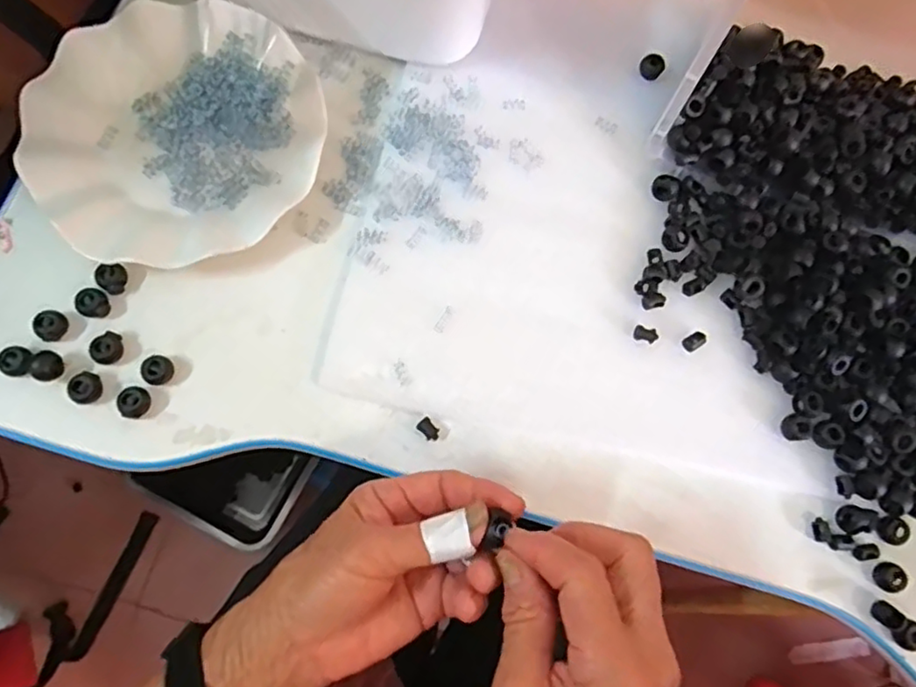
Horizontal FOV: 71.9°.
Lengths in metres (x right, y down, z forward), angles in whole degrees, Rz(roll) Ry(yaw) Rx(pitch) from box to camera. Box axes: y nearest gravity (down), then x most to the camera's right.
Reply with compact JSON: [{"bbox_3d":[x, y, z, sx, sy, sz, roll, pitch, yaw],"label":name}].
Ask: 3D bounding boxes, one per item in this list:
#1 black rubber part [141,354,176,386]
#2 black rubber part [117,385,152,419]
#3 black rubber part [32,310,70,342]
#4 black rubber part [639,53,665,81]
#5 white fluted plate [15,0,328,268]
[{"bbox_3d":[-0.178,0.016,0.374,0.016,0.011,0.017,2,74,-6],"label":"black rubber part"},{"bbox_3d":[-0.189,0.034,0.367,0.015,0.011,0.018,30,73,3],"label":"black rubber part"},{"bbox_3d":[-0.241,-0.010,0.374,0.012,0.013,0.018,30,73,3],"label":"black rubber part"},{"bbox_3d":[0.142,-0.201,0.460,0.017,0.010,0.014,23,73,1],"label":"black rubber part"},{"bbox_3d":[-0.182,-0.136,0.414,0.180,0.037,0.182,2,74,-6],"label":"white fluted plate"}]

